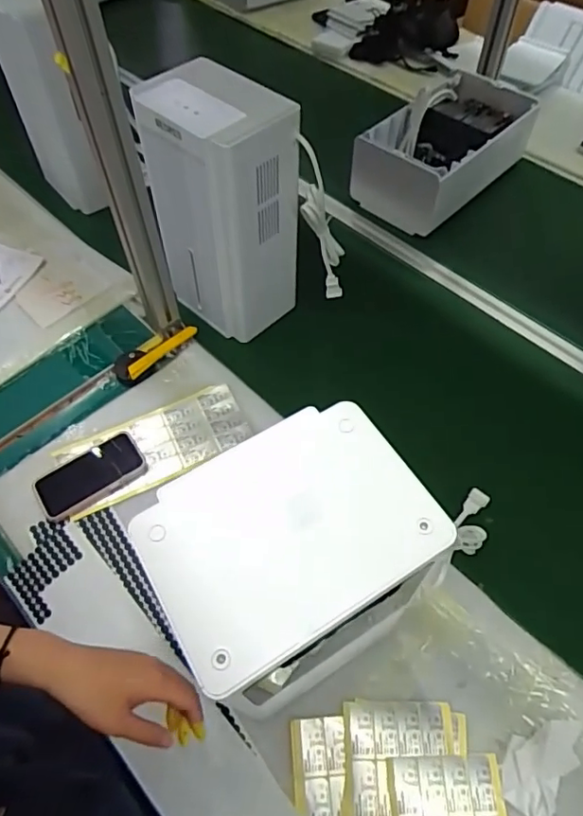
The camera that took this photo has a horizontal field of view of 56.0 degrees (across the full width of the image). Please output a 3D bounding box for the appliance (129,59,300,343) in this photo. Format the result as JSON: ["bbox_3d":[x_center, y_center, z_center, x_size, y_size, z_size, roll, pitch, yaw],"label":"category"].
[{"bbox_3d":[-0.101,-0.285,0.829,0.155,0.344,0.185,-40,64,-21],"label":"appliance"}]

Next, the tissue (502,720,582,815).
[{"bbox_3d":[0.267,0.377,0.587,0.059,0.010,0.108,36,66,23],"label":"tissue"}]

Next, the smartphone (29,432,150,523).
[{"bbox_3d":[-0.287,0.096,0.782,0.150,0.007,0.083,-30,61,-16],"label":"smartphone"}]

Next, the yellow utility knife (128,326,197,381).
[{"bbox_3d":[-0.210,-0.093,0.893,0.130,0.016,0.023,-36,62,-19],"label":"yellow utility knife"}]

